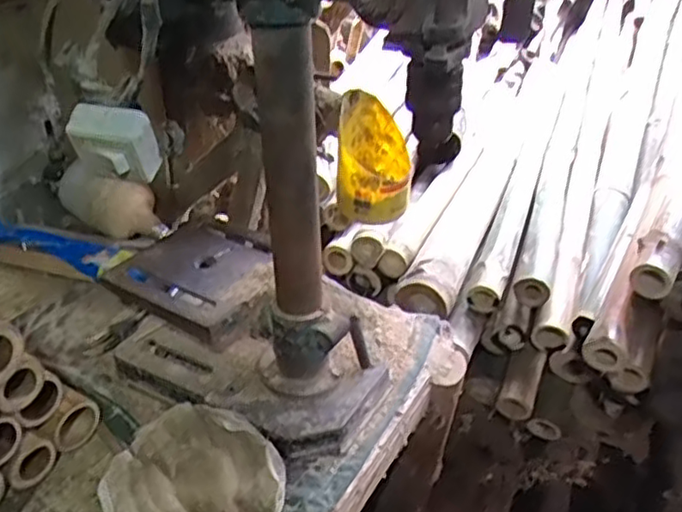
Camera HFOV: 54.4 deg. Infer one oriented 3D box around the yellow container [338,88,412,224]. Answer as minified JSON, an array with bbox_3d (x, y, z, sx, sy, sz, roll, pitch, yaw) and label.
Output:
[{"bbox_3d":[0.042,-0.118,0.830,0.090,0.132,0.099,6,35,3],"label":"yellow container"}]

